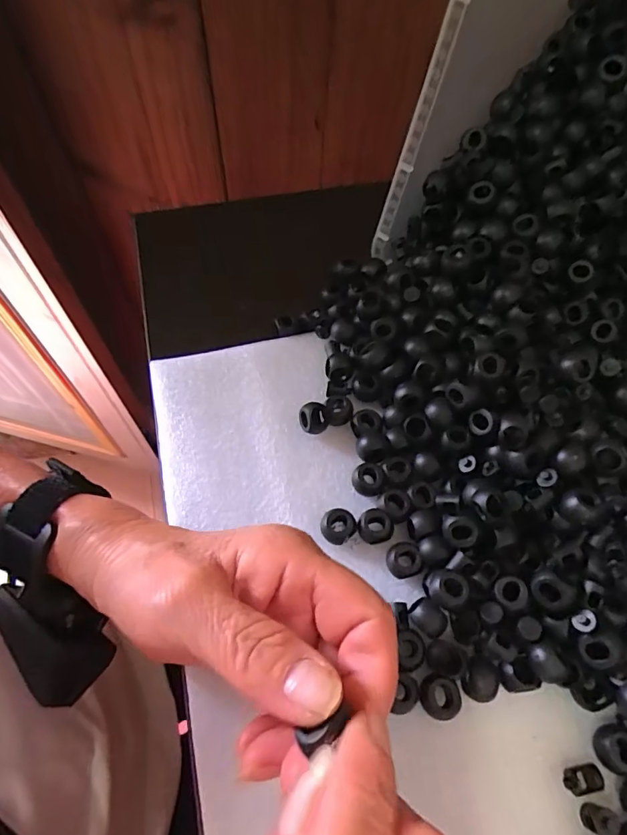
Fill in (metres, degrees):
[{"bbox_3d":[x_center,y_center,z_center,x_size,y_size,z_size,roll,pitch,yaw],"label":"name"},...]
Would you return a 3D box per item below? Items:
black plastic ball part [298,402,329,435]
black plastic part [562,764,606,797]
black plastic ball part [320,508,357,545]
[{"bbox_3d":[0.000,0.001,0.274,0.015,0.013,0.015,-4,62,-4],"label":"black plastic ball part"},{"bbox_3d":[0.111,0.150,0.202,0.015,0.007,0.010,-9,63,-7],"label":"black plastic part"},{"bbox_3d":[0.013,0.055,0.247,0.017,0.009,0.017,1,62,-1],"label":"black plastic ball part"}]

